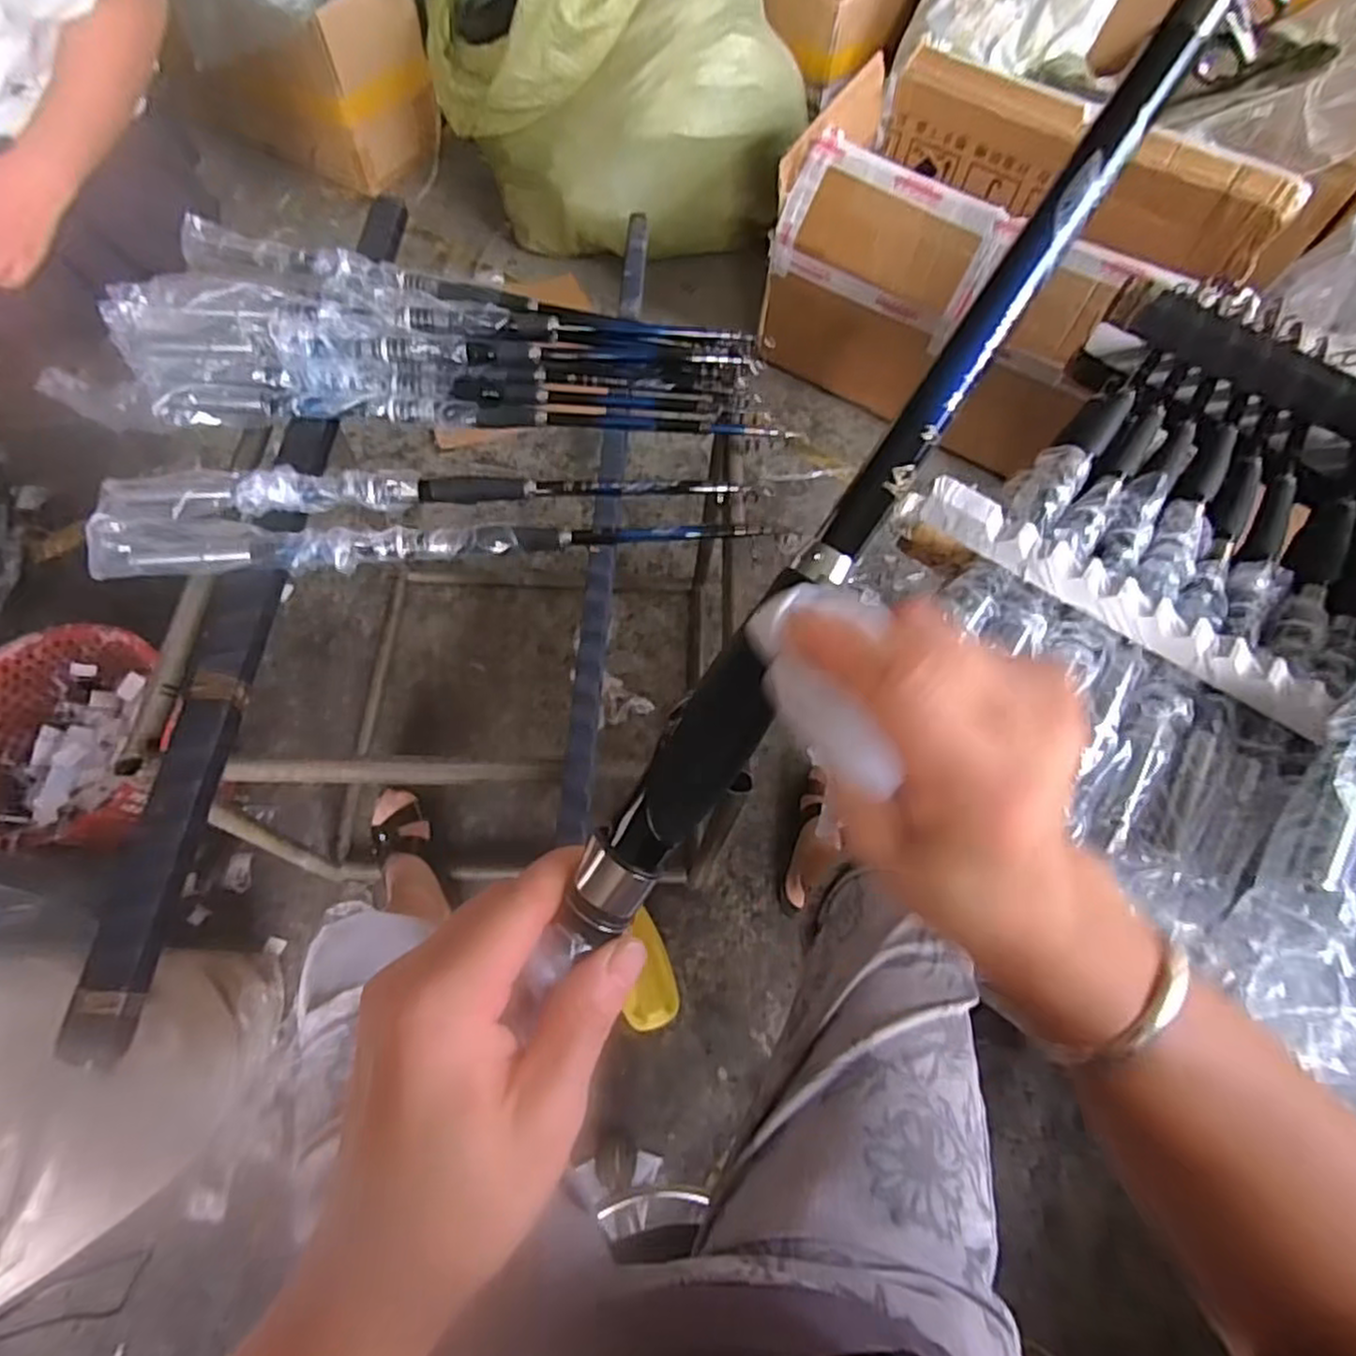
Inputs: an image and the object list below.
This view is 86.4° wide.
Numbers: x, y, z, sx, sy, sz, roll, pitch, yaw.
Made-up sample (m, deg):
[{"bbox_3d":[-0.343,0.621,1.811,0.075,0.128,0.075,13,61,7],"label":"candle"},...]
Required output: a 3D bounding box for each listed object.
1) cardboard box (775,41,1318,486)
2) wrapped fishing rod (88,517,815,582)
[{"bbox_3d":[0.594,-0.769,1.360,0.747,0.371,0.544,34,68,13],"label":"cardboard box"},{"bbox_3d":[-0.251,-0.132,0.678,0.560,0.041,0.065,-4,65,-4],"label":"wrapped fishing rod"}]

